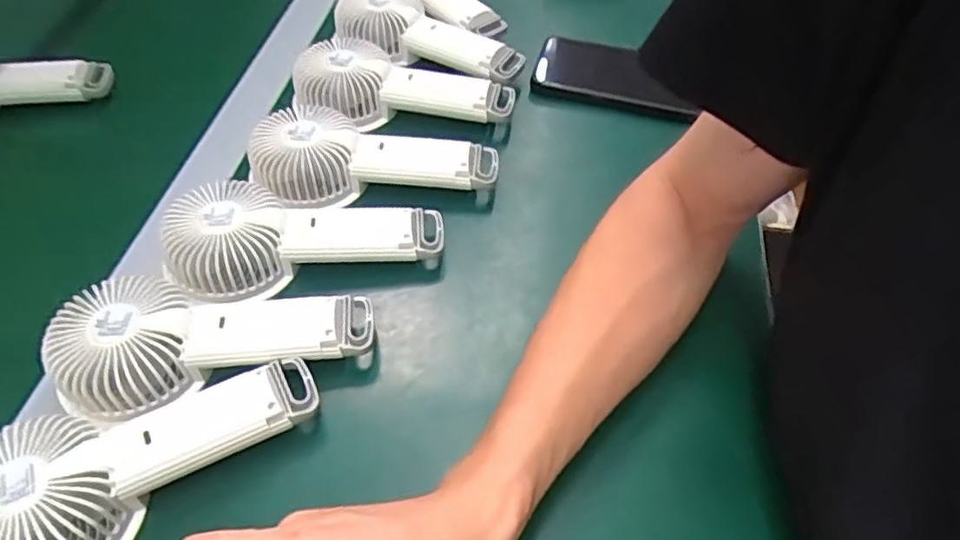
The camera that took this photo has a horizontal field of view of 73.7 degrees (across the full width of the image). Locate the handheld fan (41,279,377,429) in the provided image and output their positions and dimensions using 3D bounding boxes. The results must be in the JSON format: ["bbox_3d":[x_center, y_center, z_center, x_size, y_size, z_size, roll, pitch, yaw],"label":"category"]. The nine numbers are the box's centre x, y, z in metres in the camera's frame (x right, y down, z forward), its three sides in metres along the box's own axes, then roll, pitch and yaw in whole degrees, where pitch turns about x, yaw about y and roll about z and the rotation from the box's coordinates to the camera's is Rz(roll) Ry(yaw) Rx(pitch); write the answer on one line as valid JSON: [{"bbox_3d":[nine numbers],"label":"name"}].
[{"bbox_3d":[-0.151,0.033,0.370,0.169,0.036,0.070,-13,53,-12],"label":"handheld fan"}]

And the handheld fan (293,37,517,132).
[{"bbox_3d":[-0.062,-0.154,0.521,0.177,0.039,0.081,-1,52,-3],"label":"handheld fan"}]

